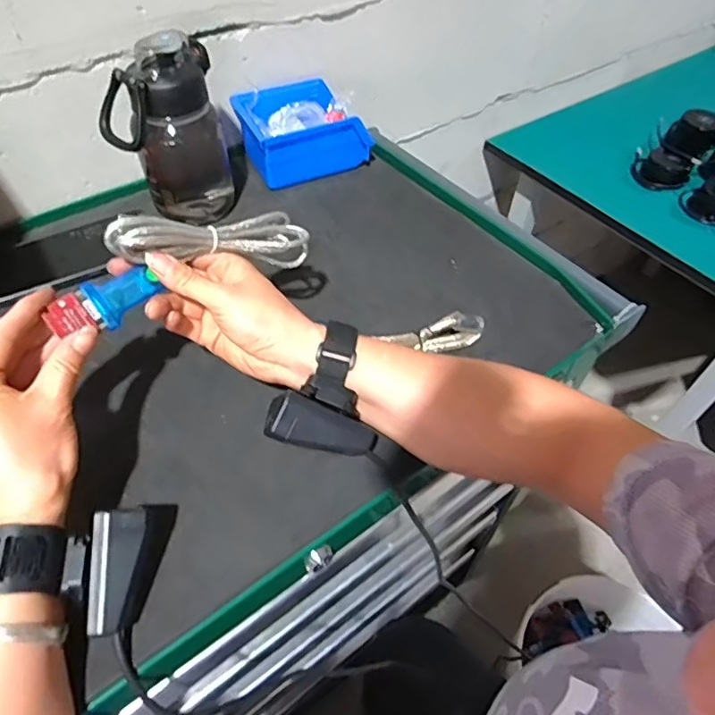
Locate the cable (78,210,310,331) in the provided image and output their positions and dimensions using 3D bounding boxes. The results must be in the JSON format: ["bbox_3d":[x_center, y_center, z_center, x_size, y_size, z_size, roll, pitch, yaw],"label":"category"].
[{"bbox_3d":[-0.109,-0.077,0.384,0.164,0.057,0.035,-20,54,-29],"label":"cable"}]

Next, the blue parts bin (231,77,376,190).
[{"bbox_3d":[-0.065,-0.267,0.636,0.126,0.068,0.103,-20,54,-17],"label":"blue parts bin"}]

